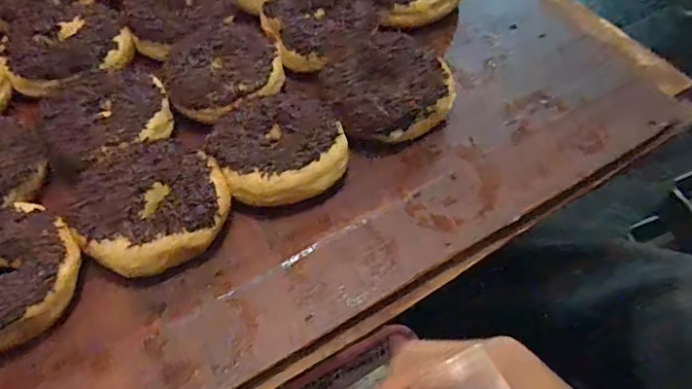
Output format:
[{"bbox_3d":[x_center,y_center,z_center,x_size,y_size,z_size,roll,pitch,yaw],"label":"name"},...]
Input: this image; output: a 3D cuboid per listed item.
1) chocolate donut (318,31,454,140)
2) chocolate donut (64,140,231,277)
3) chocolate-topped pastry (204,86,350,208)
[{"bbox_3d":[0.029,-0.076,0.404,0.088,0.037,0.084,-1,56,1],"label":"chocolate donut"},{"bbox_3d":[-0.124,0.008,0.355,0.092,0.030,0.087,-1,56,1],"label":"chocolate donut"},{"bbox_3d":[-0.045,-0.032,0.379,0.087,0.036,0.087,-1,56,1],"label":"chocolate-topped pastry"}]

